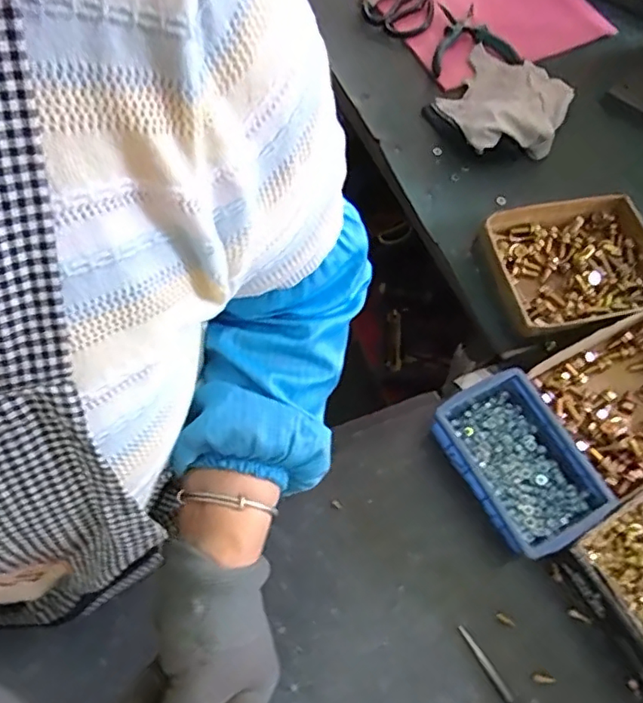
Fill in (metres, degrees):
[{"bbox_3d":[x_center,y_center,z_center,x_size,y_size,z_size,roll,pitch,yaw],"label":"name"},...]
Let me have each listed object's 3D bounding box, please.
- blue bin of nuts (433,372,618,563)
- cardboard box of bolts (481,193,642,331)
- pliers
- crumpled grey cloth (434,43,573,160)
[{"bbox_3d":[0.169,0.098,0.505,0.095,0.053,0.148,-27,67,-13],"label":"blue bin of nuts"},{"bbox_3d":[0.265,-0.089,0.599,0.172,0.045,0.137,-10,65,-6],"label":"cardboard box of bolts"},{"bbox_3d":[0.201,-0.432,0.776,0.113,0.011,0.126,-4,64,-3],"label":"pliers"},{"bbox_3d":[0.224,-0.311,0.692,0.146,0.047,0.194,26,66,11],"label":"crumpled grey cloth"}]

